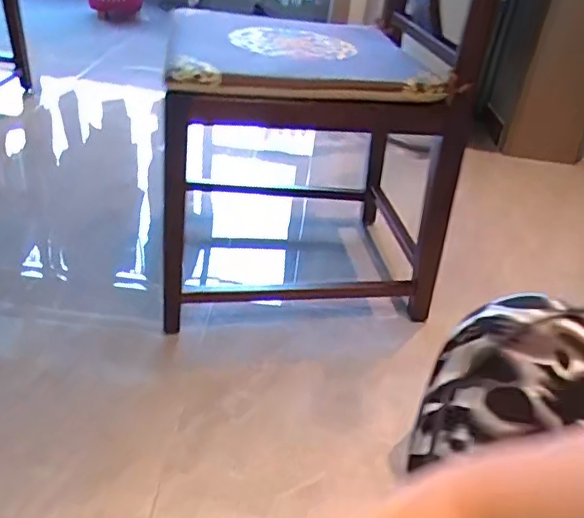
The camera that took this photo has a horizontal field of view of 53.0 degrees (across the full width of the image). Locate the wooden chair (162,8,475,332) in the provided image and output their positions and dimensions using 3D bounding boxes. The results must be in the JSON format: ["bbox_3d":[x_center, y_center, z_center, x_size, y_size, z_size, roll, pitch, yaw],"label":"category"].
[{"bbox_3d":[0.022,-0.204,1.196,0.534,0.467,0.530,4,31,-5],"label":"wooden chair"}]

